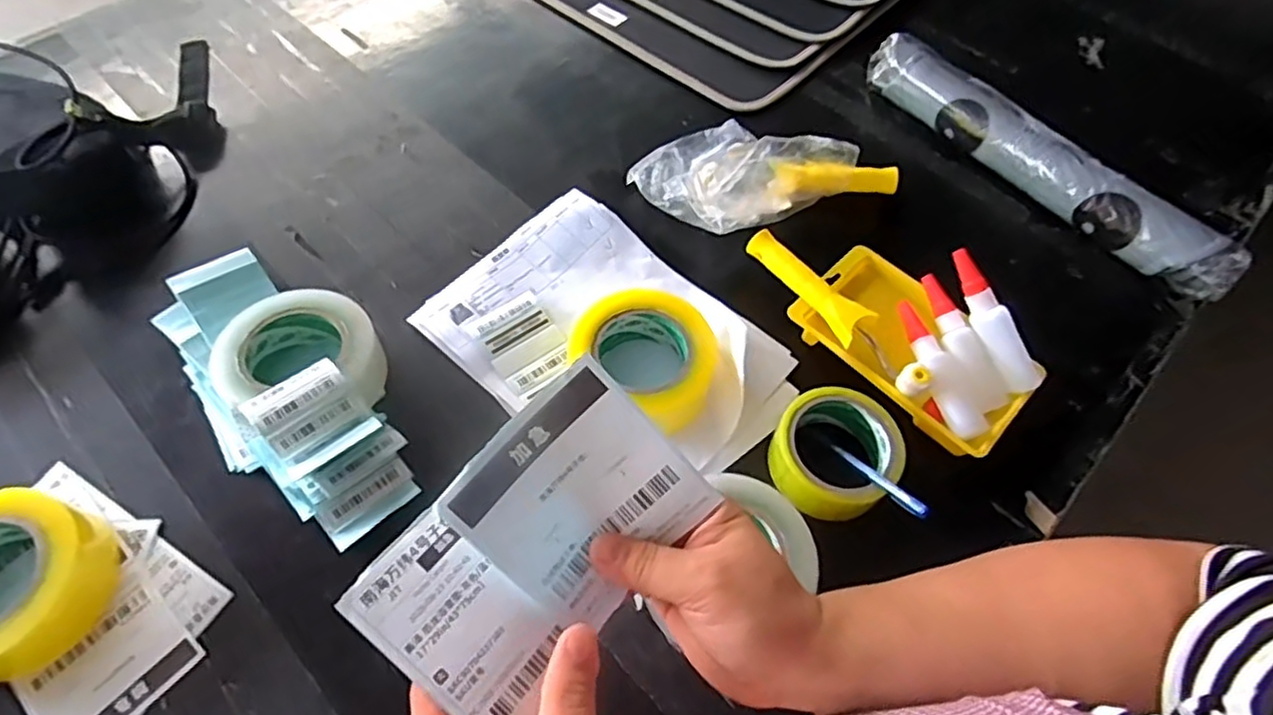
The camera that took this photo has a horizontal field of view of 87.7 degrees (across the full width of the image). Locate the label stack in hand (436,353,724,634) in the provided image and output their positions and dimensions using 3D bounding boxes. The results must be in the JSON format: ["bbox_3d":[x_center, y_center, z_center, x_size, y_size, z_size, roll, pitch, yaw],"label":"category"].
[{"bbox_3d":[-0.025,0.067,0.319,0.097,0.012,0.097,-44,97,-12],"label":"label stack in hand"}]

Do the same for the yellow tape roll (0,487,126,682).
[{"bbox_3d":[-0.433,0.150,0.452,0.118,0.057,0.111,0,58,0],"label":"yellow tape roll"}]

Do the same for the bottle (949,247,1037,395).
[{"bbox_3d":[0.314,-0.034,0.582,0.025,0.023,0.132,-22,83,-13],"label":"bottle"}]

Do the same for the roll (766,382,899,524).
[{"bbox_3d":[0.162,0.082,0.544,0.103,0.063,0.096,0,58,0],"label":"roll"}]

